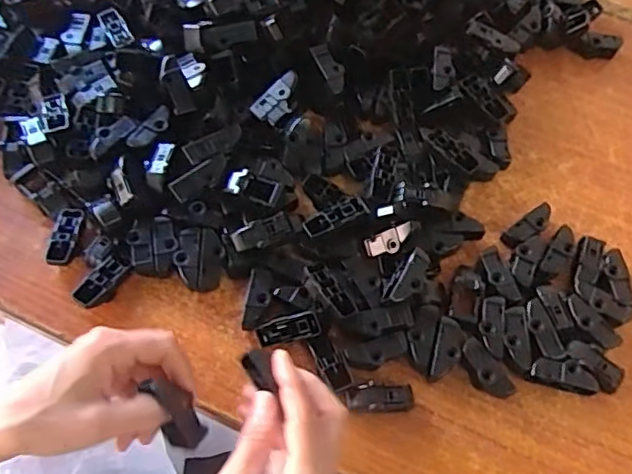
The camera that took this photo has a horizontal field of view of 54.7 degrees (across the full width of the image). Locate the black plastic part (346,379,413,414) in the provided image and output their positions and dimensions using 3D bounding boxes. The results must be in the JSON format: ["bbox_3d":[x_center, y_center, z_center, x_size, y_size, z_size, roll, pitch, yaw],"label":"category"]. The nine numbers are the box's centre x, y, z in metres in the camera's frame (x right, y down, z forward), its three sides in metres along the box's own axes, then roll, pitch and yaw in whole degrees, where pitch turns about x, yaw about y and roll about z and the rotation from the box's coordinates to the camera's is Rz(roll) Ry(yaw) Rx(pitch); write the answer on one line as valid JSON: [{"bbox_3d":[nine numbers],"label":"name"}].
[{"bbox_3d":[0.044,0.110,0.416,0.047,0.016,0.019,1,64,-3],"label":"black plastic part"}]

